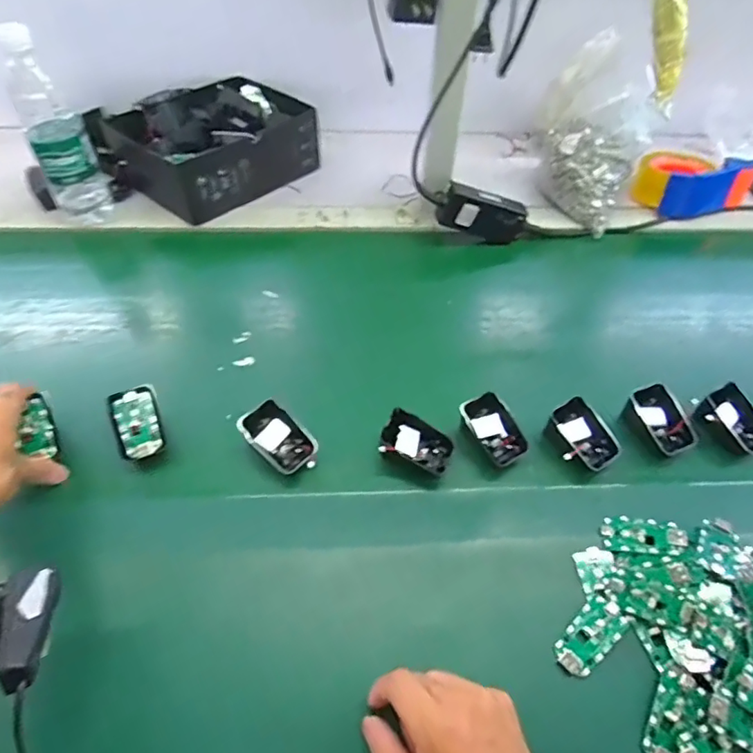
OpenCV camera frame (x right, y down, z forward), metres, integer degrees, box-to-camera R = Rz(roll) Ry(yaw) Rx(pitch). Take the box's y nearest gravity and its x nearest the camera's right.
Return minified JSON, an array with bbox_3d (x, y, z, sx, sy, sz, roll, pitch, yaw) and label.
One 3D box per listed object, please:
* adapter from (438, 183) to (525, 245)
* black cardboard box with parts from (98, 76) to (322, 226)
[{"bbox_3d":[0.140,-0.212,0.710,0.118,0.056,0.029,12,47,-23],"label":"adapter"},{"bbox_3d":[-0.228,-0.348,0.779,0.198,0.099,0.252,36,57,24],"label":"black cardboard box with parts"}]

